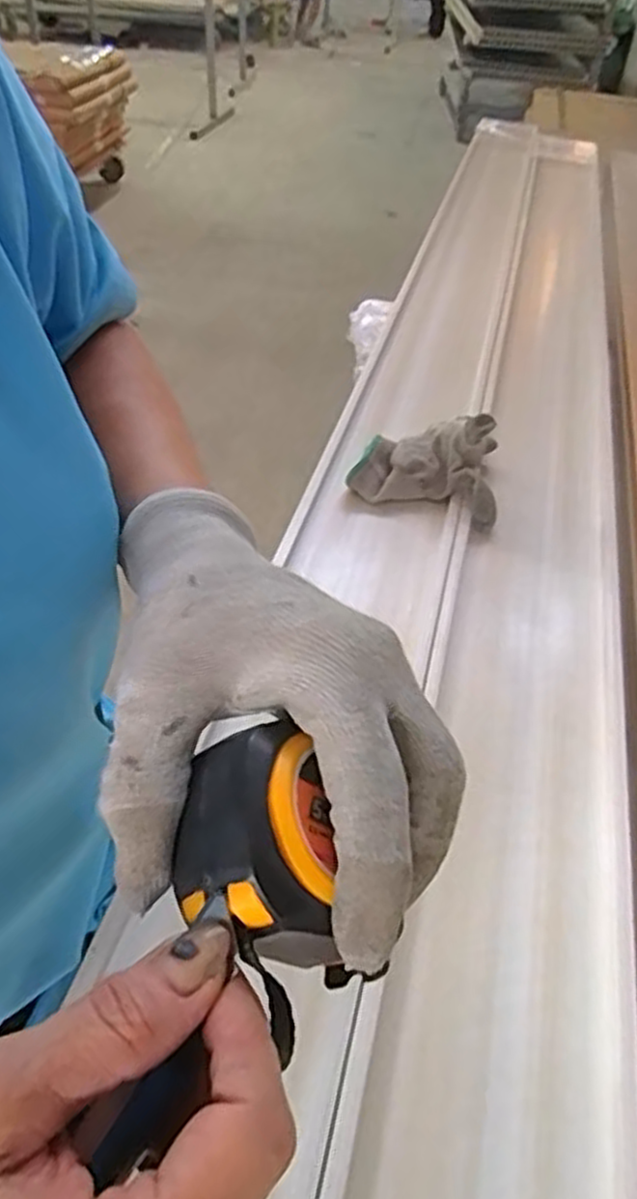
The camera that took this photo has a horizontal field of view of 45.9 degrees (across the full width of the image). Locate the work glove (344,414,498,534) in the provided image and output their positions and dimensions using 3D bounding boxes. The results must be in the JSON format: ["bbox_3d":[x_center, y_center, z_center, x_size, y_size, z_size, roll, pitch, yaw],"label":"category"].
[{"bbox_3d":[0.097,-0.126,0.635,0.122,0.071,0.109,14,44,9],"label":"work glove"}]

